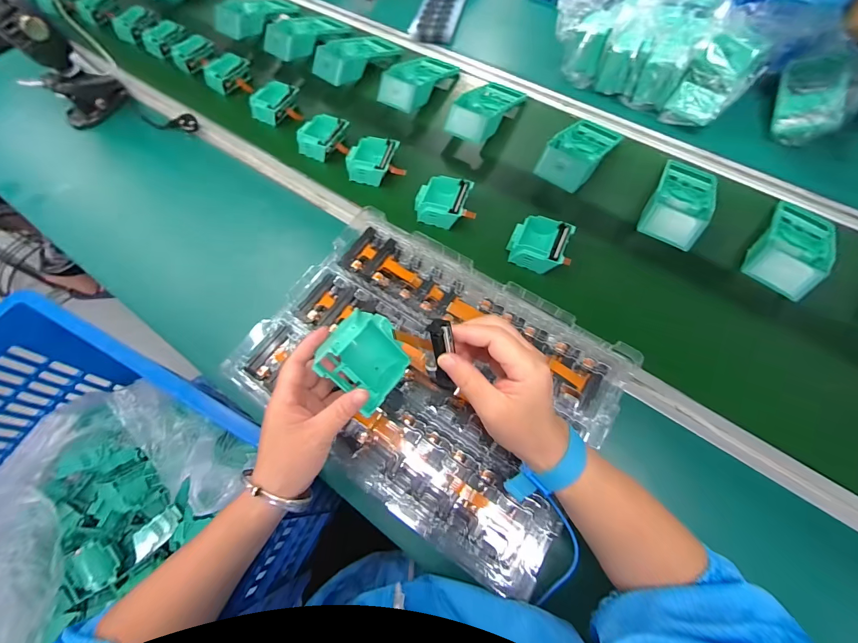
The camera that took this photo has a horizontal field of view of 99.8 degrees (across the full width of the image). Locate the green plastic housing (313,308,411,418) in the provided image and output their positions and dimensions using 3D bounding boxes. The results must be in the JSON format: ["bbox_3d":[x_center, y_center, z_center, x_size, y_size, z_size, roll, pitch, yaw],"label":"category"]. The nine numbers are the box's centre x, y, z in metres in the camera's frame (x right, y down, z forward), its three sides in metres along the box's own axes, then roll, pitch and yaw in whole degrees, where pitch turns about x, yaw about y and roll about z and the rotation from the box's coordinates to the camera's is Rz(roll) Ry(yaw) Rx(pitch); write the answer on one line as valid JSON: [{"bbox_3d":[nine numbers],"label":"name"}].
[{"bbox_3d":[-0.065,0.033,0.348,0.072,0.077,0.045,-52,29,-21],"label":"green plastic housing"}]

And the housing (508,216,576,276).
[{"bbox_3d":[0.167,-0.116,0.542,0.086,0.036,0.076,21,67,12],"label":"housing"}]

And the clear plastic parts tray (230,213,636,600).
[{"bbox_3d":[-0.001,0.053,0.407,0.378,0.032,0.279,31,70,16],"label":"clear plastic parts tray"}]

